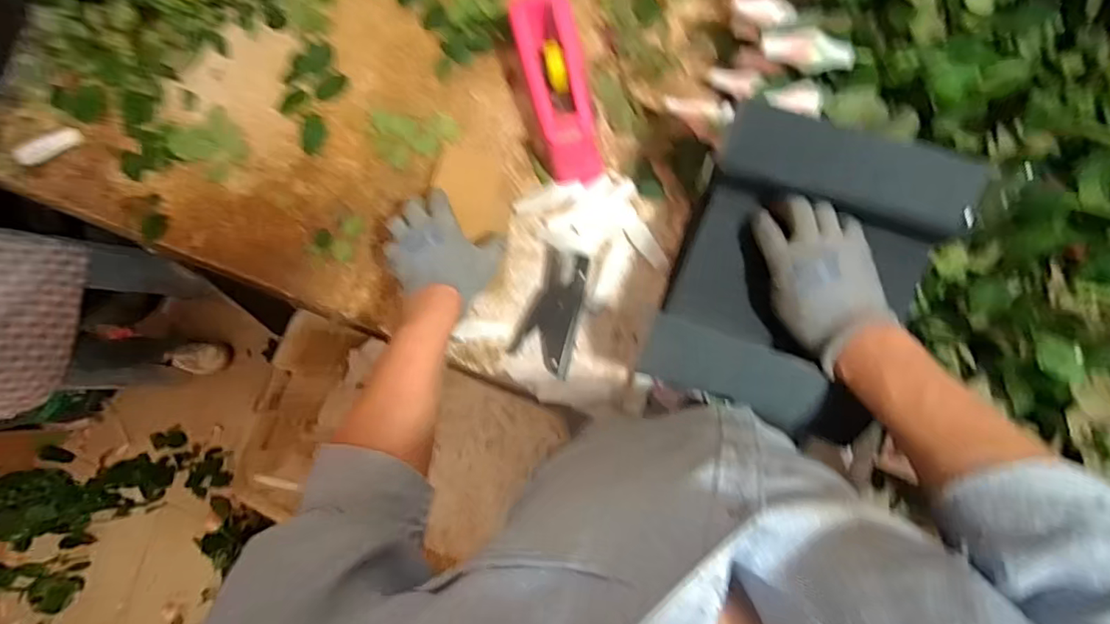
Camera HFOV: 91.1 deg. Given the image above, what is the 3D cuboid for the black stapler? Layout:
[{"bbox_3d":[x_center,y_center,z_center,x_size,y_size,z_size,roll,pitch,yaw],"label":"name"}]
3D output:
[{"bbox_3d":[0.000,0.000,0.665,0.076,0.023,0.140,20,88,9],"label":"black stapler"}]

